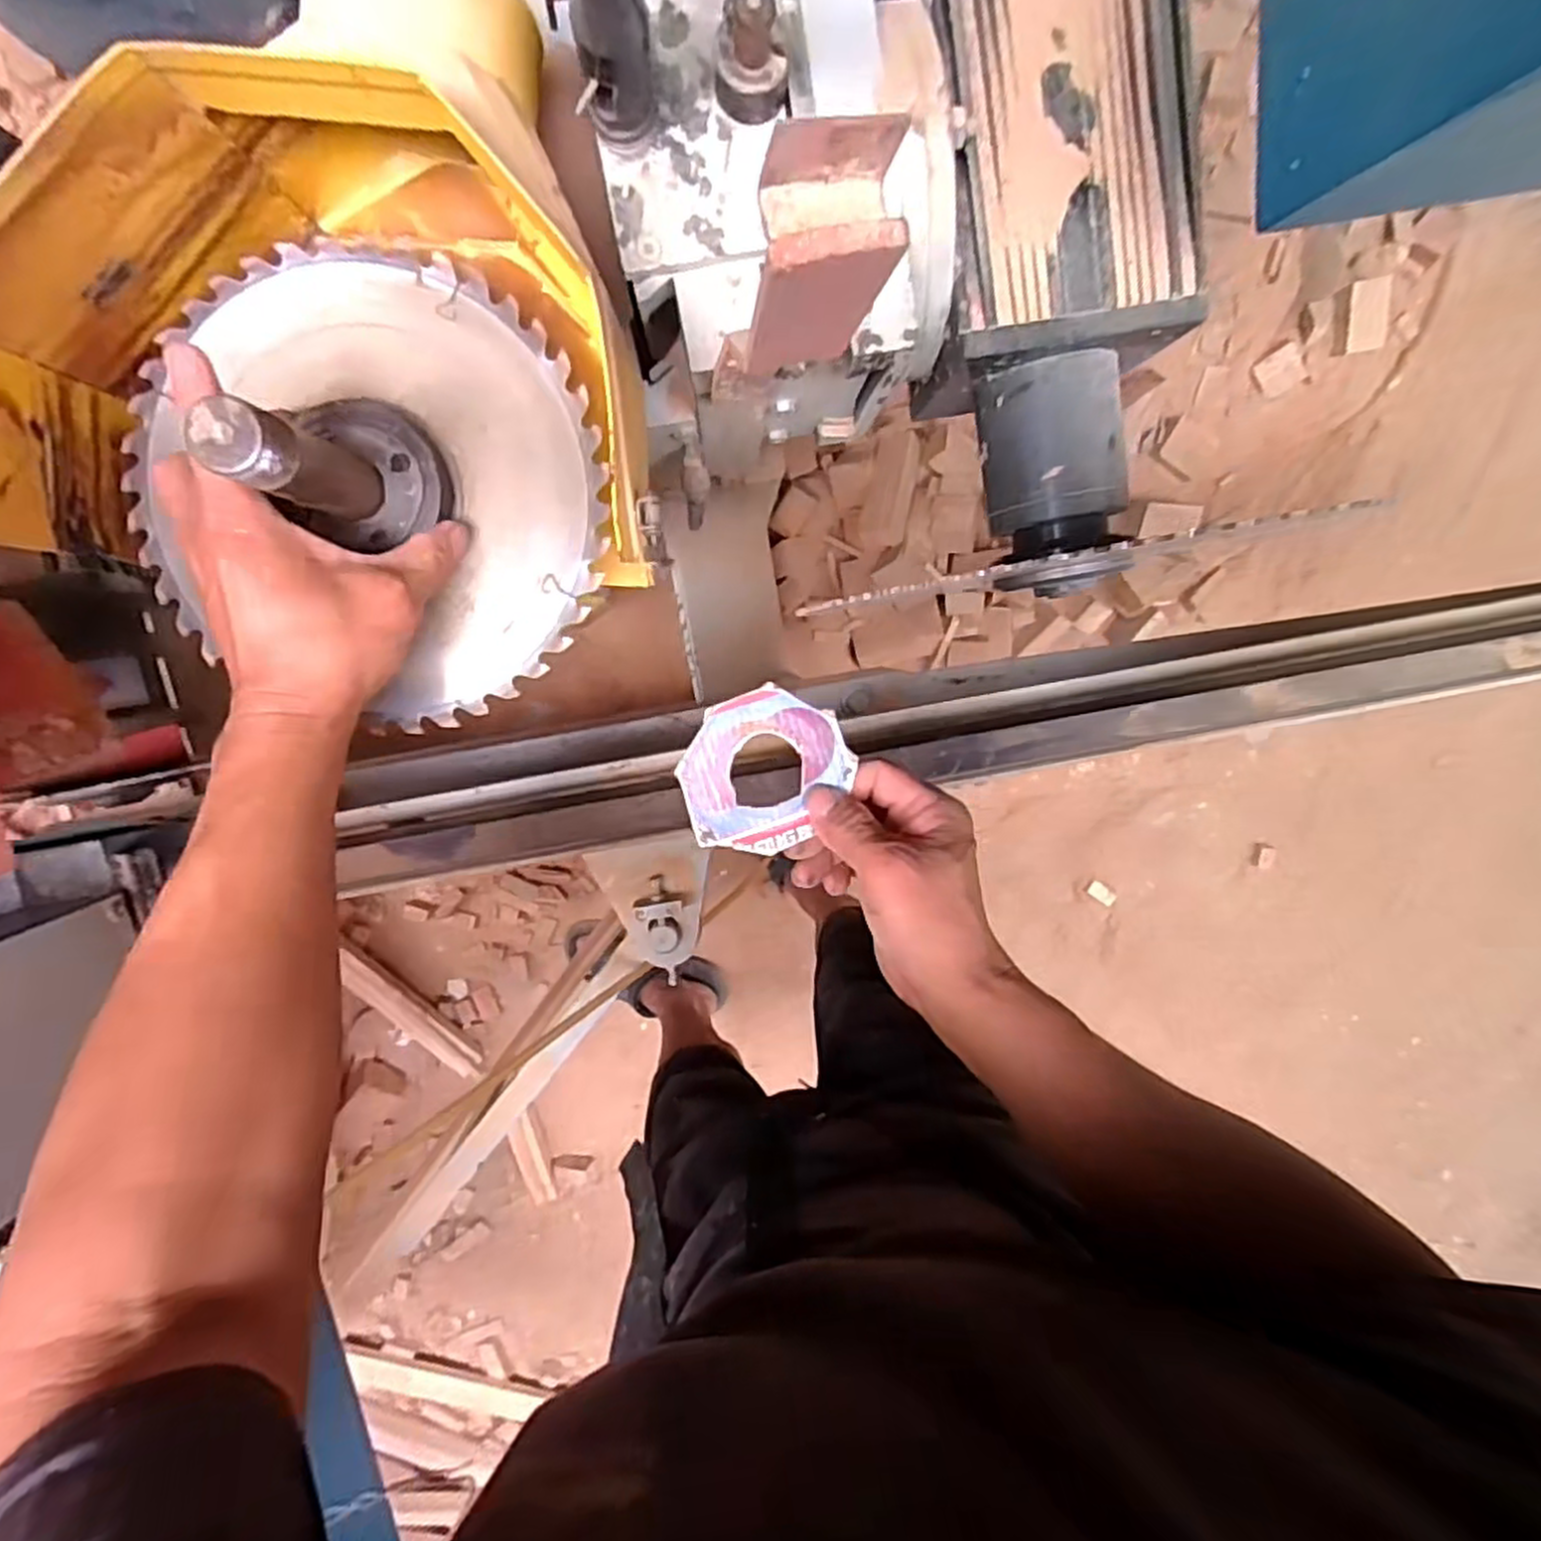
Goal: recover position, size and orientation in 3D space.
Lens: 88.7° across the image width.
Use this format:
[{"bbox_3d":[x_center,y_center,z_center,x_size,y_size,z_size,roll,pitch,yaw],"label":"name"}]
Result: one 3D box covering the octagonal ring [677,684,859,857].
[{"bbox_3d":[-0.004,0.002,0.402,0.078,0.005,0.085,26,99,-16],"label":"octagonal ring"}]

